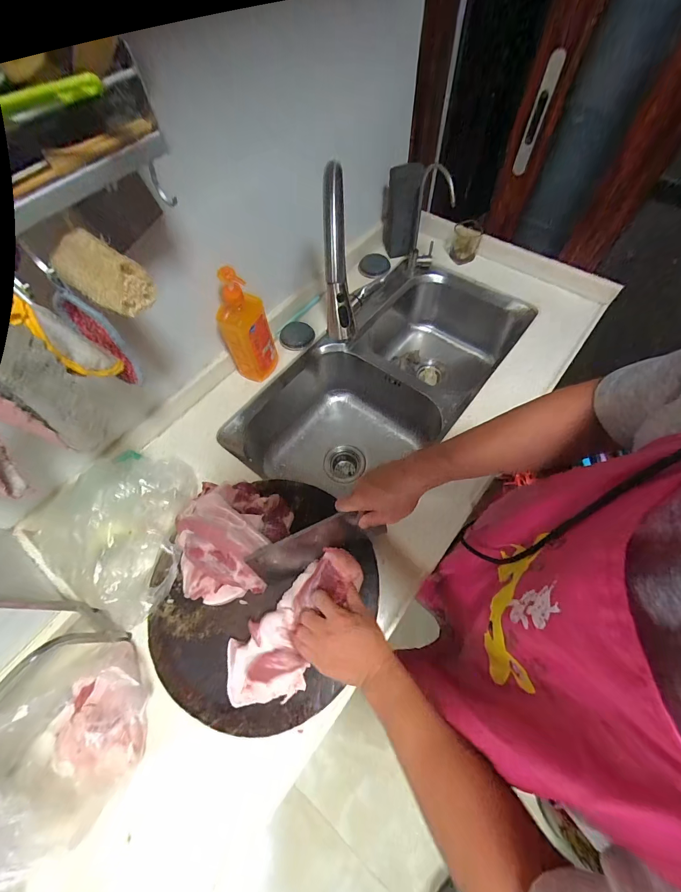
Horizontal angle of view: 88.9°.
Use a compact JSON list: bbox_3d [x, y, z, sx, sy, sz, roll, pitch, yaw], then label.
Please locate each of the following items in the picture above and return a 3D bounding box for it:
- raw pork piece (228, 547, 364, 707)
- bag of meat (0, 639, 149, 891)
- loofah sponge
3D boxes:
[{"bbox_3d":[-0.064,0.252,0.497,0.103,0.060,0.239,34,72,19],"label":"raw pork piece"},{"bbox_3d":[-0.357,0.373,0.441,0.166,0.151,0.203,19,66,13],"label":"bag of meat"},{"bbox_3d":[-0.251,-0.180,0.364,0.088,0.053,0.049,27,68,16],"label":"loofah sponge"}]

